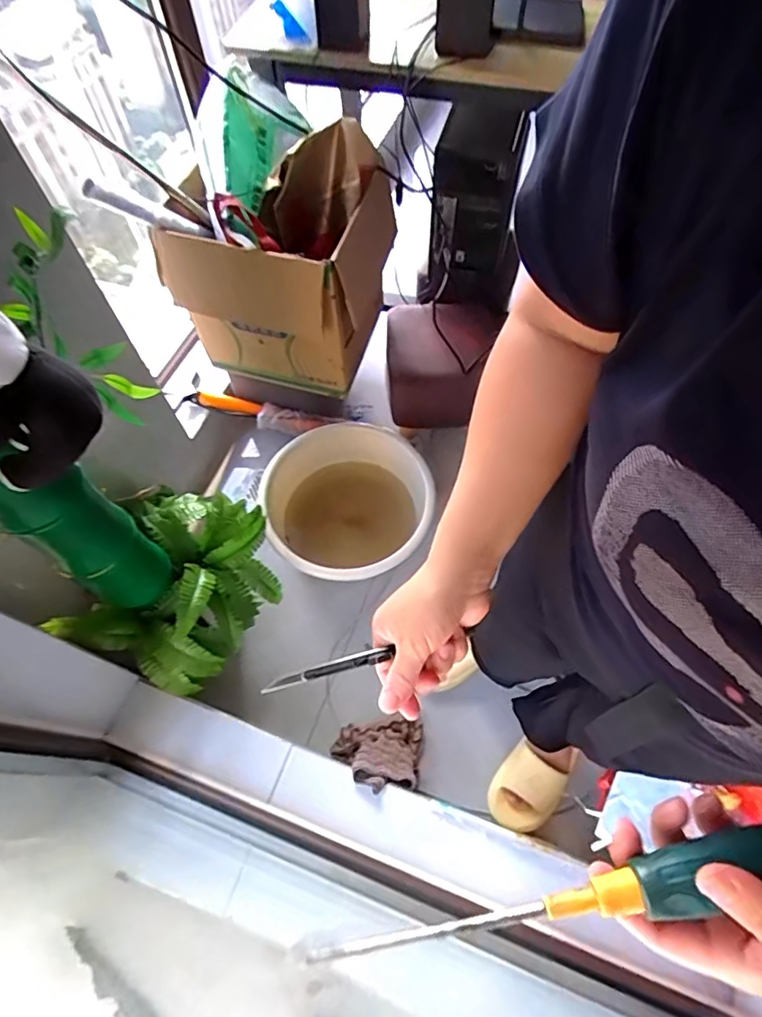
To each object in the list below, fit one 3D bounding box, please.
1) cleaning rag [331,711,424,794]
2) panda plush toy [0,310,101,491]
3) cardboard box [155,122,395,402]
[{"bbox_3d":[-0.005,0.449,0.994,0.172,0.148,0.126,-7,62,-3],"label":"cleaning rag"},{"bbox_3d":[-0.334,-0.102,0.482,0.113,0.151,0.084,-24,64,-11],"label":"panda plush toy"},{"bbox_3d":[-0.185,-0.445,1.051,0.361,0.393,0.246,9,63,6],"label":"cardboard box"}]

